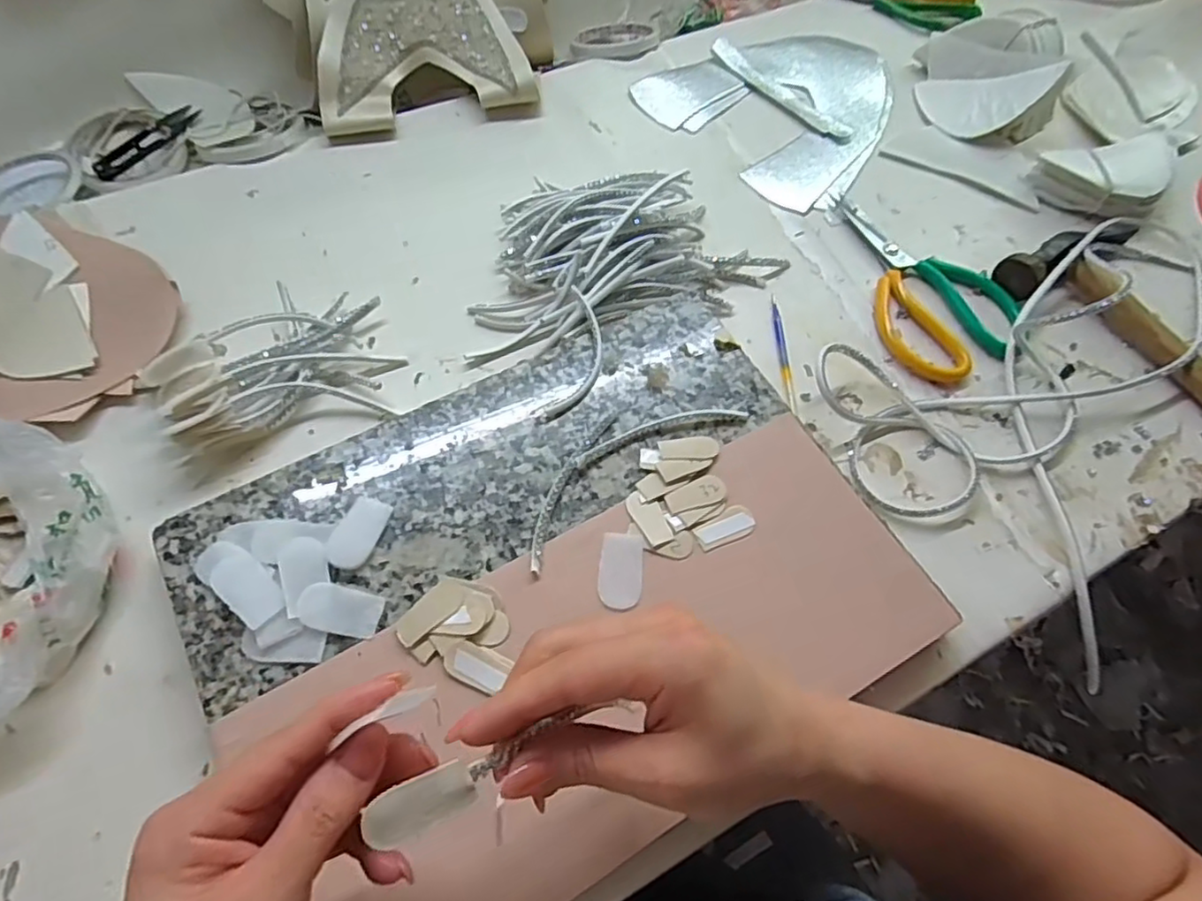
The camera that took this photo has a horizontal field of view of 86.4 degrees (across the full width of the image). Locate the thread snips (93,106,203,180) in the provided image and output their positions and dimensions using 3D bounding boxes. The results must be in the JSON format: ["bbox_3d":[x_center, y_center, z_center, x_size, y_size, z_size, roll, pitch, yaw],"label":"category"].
[{"bbox_3d":[-0.388,-0.265,0.545,0.022,0.009,0.100,33,66,13],"label":"thread snips"}]

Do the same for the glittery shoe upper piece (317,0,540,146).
[{"bbox_3d":[-0.164,-0.357,0.552,0.177,0.023,0.143,-19,99,-13],"label":"glittery shoe upper piece"}]

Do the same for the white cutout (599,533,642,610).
[{"bbox_3d":[0.011,0.068,0.366,0.024,0.004,0.043,5,63,0],"label":"white cutout"}]

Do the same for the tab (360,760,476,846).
[{"bbox_3d":[-0.059,0.118,0.214,0.033,0.008,0.015,-18,65,-23],"label":"tab"}]

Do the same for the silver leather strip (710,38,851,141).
[{"bbox_3d":[0.167,-0.342,0.607,0.026,0.007,0.169,-36,70,-19],"label":"silver leather strip"}]

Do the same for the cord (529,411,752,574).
[{"bbox_3d":[0.014,0.009,0.398,0.169,0.005,0.046,-36,70,-19],"label":"cord"}]

